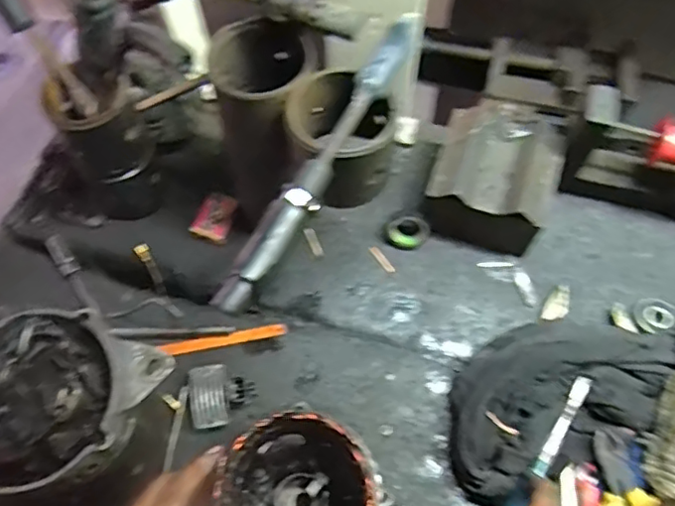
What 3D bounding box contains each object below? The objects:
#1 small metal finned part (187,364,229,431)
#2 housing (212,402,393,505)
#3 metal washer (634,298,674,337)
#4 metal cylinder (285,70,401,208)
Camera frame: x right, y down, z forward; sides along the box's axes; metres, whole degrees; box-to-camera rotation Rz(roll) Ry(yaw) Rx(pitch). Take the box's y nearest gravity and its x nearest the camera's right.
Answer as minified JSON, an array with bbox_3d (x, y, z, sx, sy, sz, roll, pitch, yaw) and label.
[{"bbox_3d":[-0.127,0.144,0.600,0.037,0.023,0.059,-7,63,-2],"label":"small metal finned part"},{"bbox_3d":[-0.030,0.205,0.504,0.119,0.134,0.113,32,68,17],"label":"housing"},{"bbox_3d":[0.330,0.064,0.616,0.043,0.010,0.045,-6,50,7],"label":"metal washer"},{"bbox_3d":[-0.003,-0.090,0.493,0.086,0.082,0.089,-1,63,1],"label":"metal cylinder"}]

